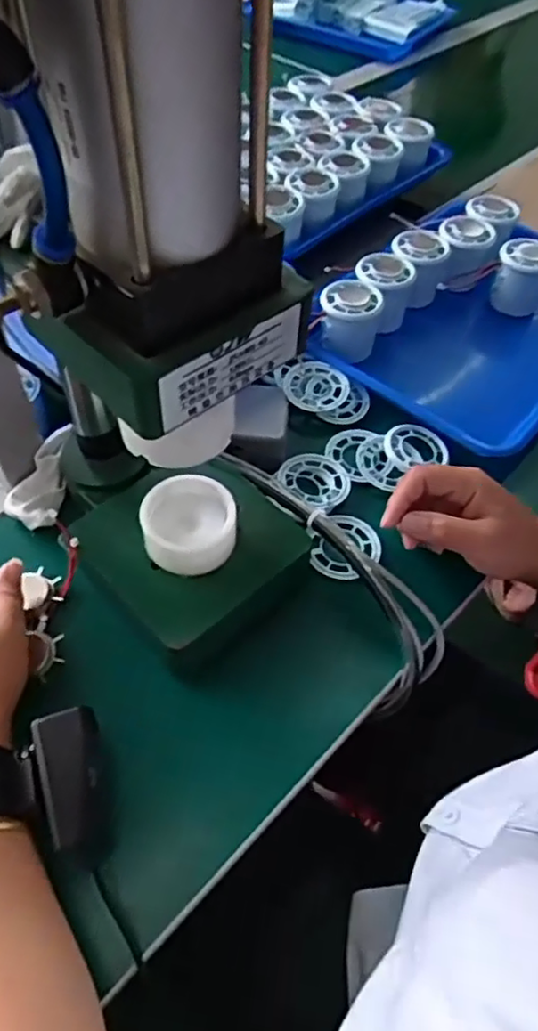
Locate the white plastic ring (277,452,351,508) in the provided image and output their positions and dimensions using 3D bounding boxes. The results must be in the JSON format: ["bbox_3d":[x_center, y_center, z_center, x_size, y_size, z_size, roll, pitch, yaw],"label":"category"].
[{"bbox_3d":[0.038,-0.028,0.515,0.053,0.011,0.052,1,52,-2],"label":"white plastic ring"}]

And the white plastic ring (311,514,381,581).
[{"bbox_3d":[0.059,0.025,0.486,0.046,0.012,0.055,22,54,14],"label":"white plastic ring"}]

